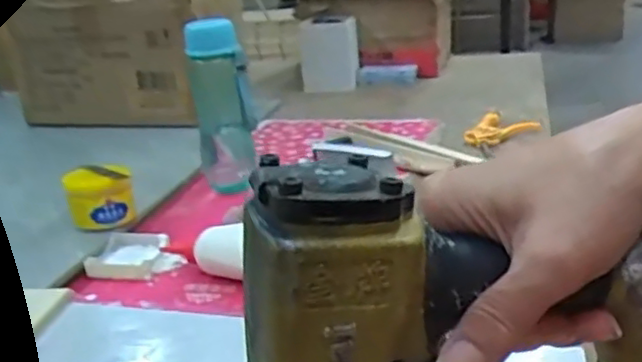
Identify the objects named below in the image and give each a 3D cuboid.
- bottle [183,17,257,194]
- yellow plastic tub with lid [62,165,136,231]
[{"bbox_3d":[-0.136,-0.104,0.910,0.078,0.227,0.072,-8,21,-8],"label":"bottle"},{"bbox_3d":[-0.268,0.024,0.805,0.076,0.078,0.063,-11,21,-17],"label":"yellow plastic tub with lid"}]

